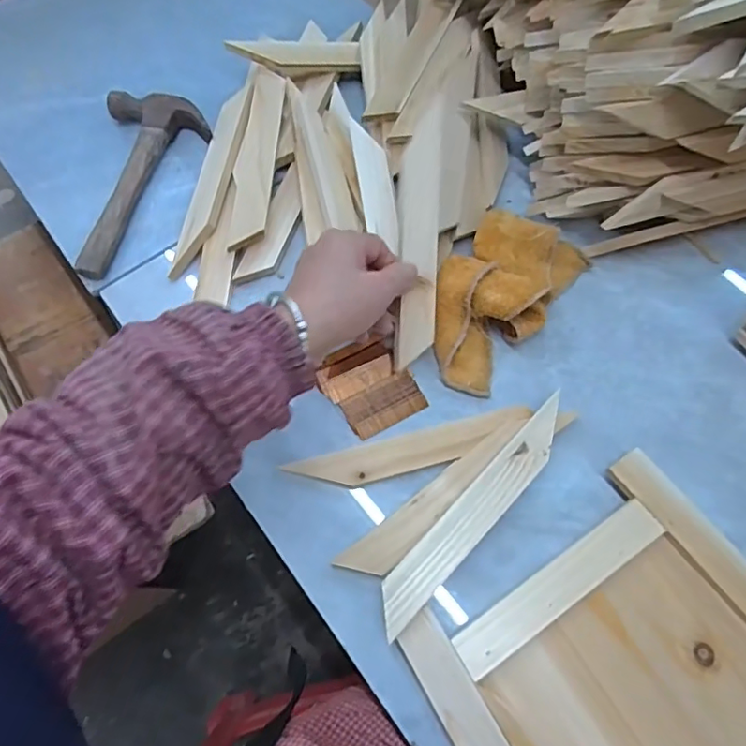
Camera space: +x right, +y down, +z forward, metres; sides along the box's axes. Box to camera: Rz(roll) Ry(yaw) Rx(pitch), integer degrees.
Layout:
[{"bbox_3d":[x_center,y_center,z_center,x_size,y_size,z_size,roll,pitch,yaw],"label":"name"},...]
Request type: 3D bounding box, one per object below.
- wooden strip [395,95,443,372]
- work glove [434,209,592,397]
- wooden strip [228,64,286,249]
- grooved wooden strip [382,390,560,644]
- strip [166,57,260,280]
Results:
[{"bbox_3d":[0.034,-0.100,0.402,0.028,0.007,0.187,2,92,-8],"label":"wooden strip"},{"bbox_3d":[0.096,-0.062,0.428,0.084,0.044,0.151,32,72,13],"label":"work glove"},{"bbox_3d":[-0.100,-0.189,0.477,0.033,0.012,0.187,4,68,-4],"label":"wooden strip"},{"bbox_3d":[0.068,0.089,0.360,0.027,0.004,0.182,41,74,14],"label":"grooved wooden strip"},{"bbox_3d":[-0.135,-0.186,0.486,0.030,0.011,0.223,8,72,14],"label":"strip"}]

